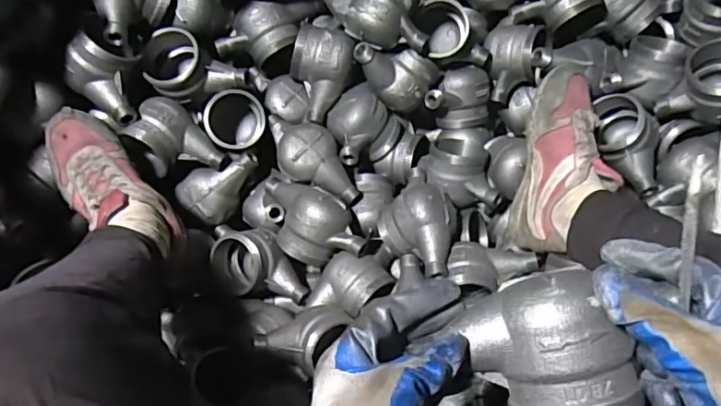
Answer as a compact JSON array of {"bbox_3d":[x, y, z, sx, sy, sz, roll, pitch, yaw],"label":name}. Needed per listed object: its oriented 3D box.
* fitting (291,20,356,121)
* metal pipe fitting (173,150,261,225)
[{"bbox_3d":[-0.053,-0.184,0.761,0.079,0.122,0.074,-4,25,-3],"label":"fitting"},{"bbox_3d":[-0.190,-0.025,0.747,0.107,0.058,0.064,-42,72,-17],"label":"metal pipe fitting"}]

